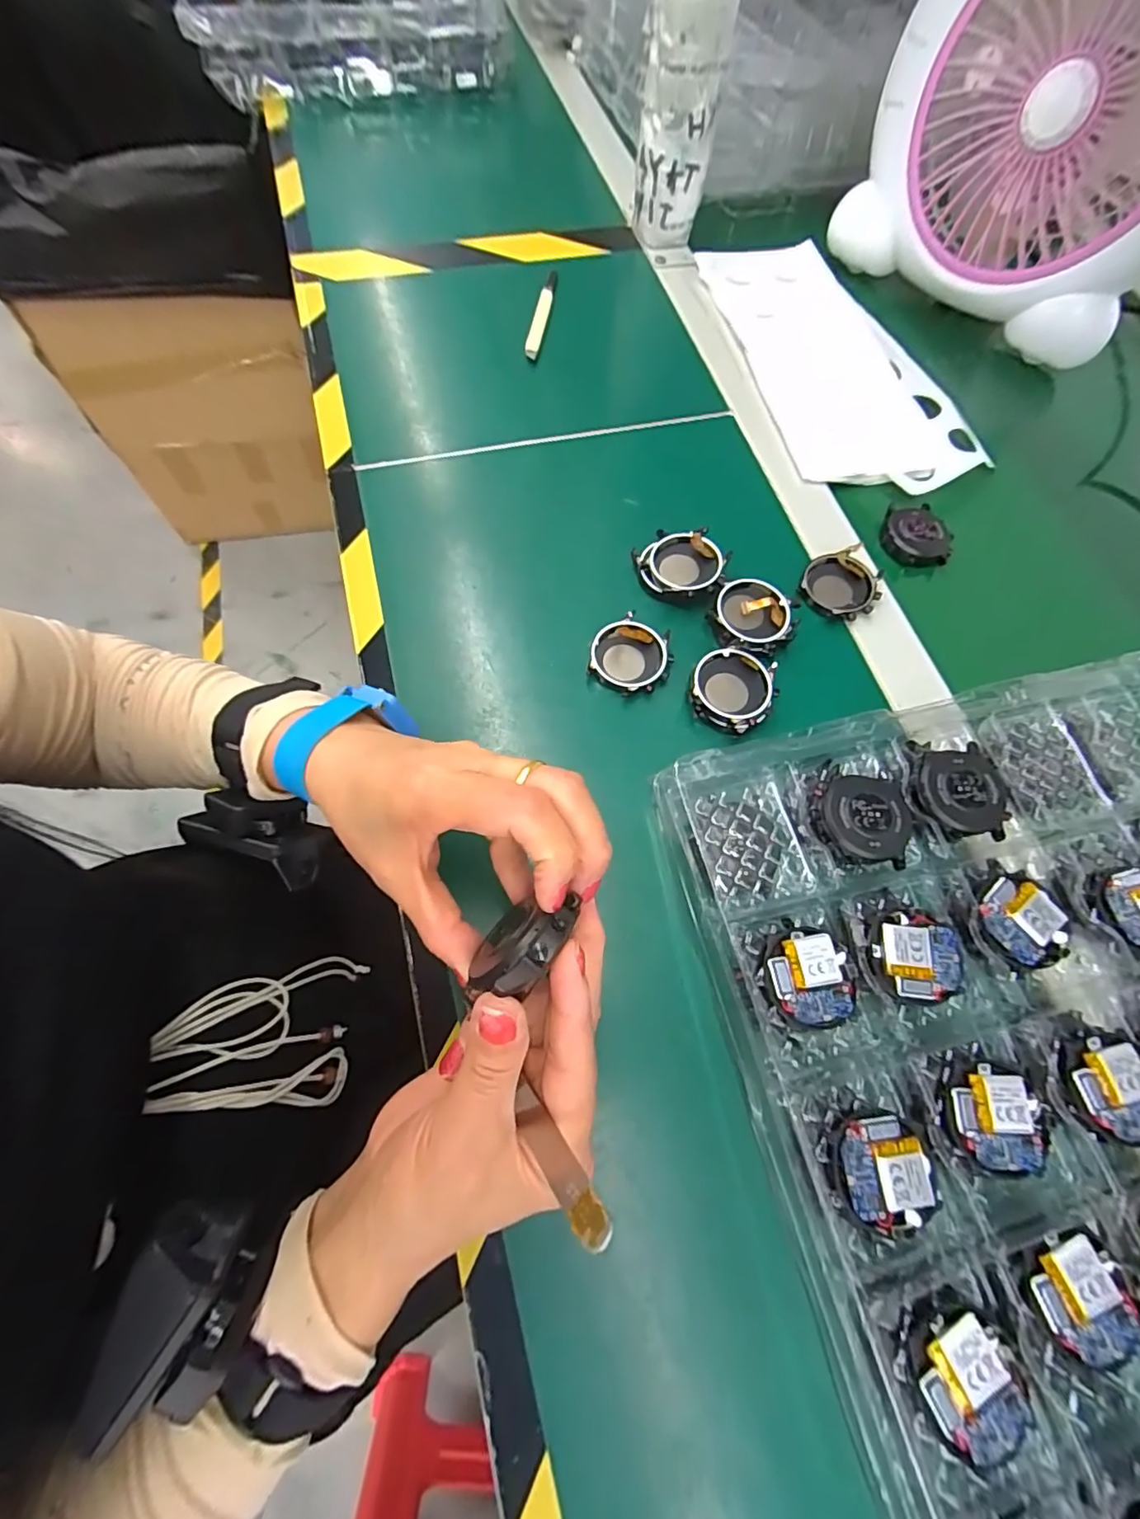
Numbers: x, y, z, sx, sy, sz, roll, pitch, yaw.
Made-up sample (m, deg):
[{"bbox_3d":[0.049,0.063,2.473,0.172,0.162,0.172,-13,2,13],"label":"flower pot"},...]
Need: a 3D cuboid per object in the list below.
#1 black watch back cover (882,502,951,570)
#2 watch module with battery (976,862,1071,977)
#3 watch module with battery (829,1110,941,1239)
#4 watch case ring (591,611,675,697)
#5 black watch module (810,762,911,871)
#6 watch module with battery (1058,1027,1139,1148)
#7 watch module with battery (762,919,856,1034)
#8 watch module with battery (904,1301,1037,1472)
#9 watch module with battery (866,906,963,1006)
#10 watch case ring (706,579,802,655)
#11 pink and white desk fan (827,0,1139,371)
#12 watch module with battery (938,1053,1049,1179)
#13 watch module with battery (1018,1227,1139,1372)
[{"bbox_3d":[0.241,-0.155,0.386,0.040,0.013,0.050,-15,68,-8],"label":"black watch back cover"},{"bbox_3d":[0.216,0.078,0.267,0.041,0.008,0.044,-36,73,-16],"label":"watch module with battery"},{"bbox_3d":[0.127,0.167,0.227,0.040,0.010,0.040,3,67,-1],"label":"watch module with battery"},{"bbox_3d":[0.036,-0.062,0.332,0.047,0.010,0.045,1,67,-2],"label":"watch case ring"},{"bbox_3d":[0.148,0.027,0.283,0.046,0.014,0.048,24,68,8],"label":"black watch module"},{"bbox_3d":[0.240,0.143,0.243,0.038,0.005,0.042,-9,67,-6],"label":"watch module with battery"},{"bbox_3d":[0.109,0.099,0.254,0.039,0.009,0.043,10,67,2],"label":"watch module with battery"},{"bbox_3d":[0.145,0.227,0.202,0.039,0.008,0.042,-3,67,-3],"label":"watch module with battery"},{"bbox_3d":[0.162,0.091,0.259,0.042,0.007,0.040,-13,68,-8],"label":"watch module with battery"},{"bbox_3d":[0.113,-0.089,0.337,0.052,0.010,0.047,-13,68,-8],"label":"watch case ring"},{"bbox_3d":[0.362,-0.464,0.386,0.123,0.235,0.239,-36,74,-16],"label":"pink and white desk fan"},{"bbox_3d":[0.182,0.153,0.236,0.041,0.007,0.041,18,67,5],"label":"watch module with battery"},{"bbox_3d":[0.199,0.208,0.214,0.038,0.005,0.040,-24,70,-12],"label":"watch module with battery"}]

